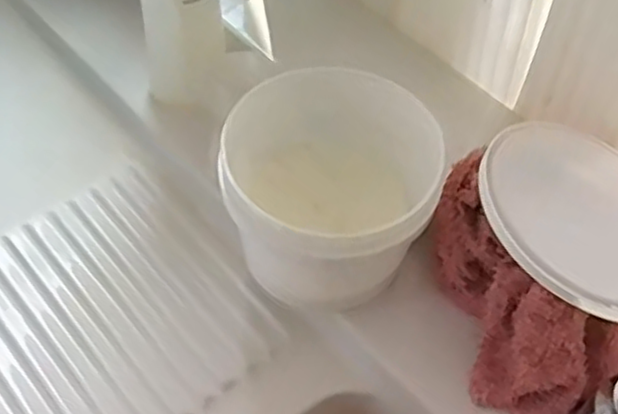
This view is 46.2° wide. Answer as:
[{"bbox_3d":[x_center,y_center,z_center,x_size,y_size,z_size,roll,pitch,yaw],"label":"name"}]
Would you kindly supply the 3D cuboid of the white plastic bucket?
[{"bbox_3d":[0.016,-0.008,0.441,0.115,0.092,0.120,1,54,-1],"label":"white plastic bucket"}]

